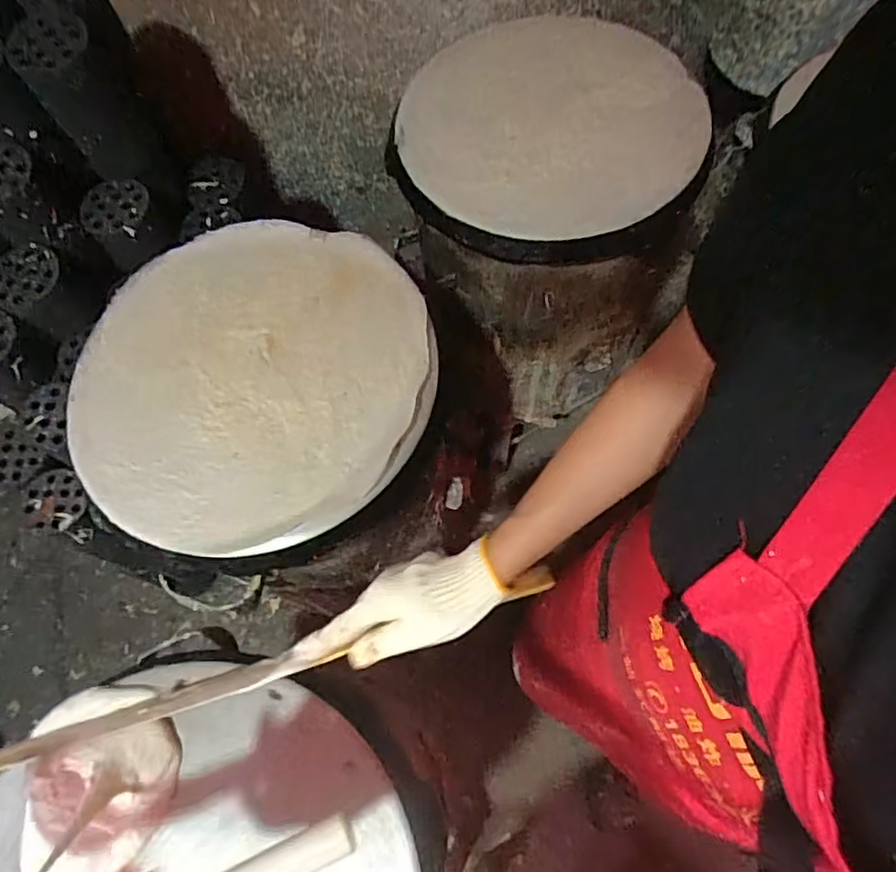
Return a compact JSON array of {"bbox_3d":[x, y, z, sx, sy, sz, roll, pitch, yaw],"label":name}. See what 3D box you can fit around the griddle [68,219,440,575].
[{"bbox_3d":[-0.201,-0.064,0.634,0.368,0.034,0.374,-1,67,2],"label":"griddle"}]

